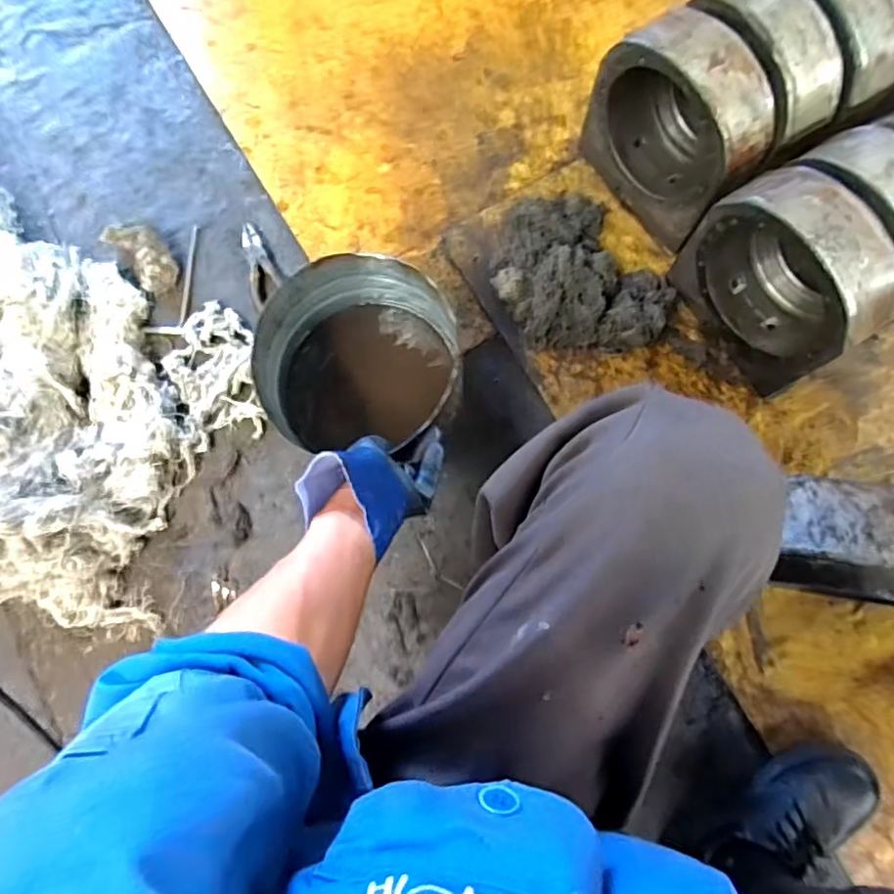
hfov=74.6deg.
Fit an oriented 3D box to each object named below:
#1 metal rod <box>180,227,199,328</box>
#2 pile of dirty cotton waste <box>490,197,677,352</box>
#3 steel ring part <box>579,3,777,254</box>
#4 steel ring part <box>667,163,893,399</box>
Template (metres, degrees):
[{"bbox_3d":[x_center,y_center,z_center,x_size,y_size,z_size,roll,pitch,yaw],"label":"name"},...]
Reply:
[{"bbox_3d":[-0.393,-0.262,0.893,0.011,0.004,0.161,1,78,1],"label":"metal rod"},{"bbox_3d":[0.185,-0.242,0.831,0.206,0.080,0.263,-38,80,-6],"label":"pile of dirty cotton waste"},{"bbox_3d":[0.303,-0.418,0.786,0.094,0.253,0.219,-37,80,-6],"label":"steel ring part"},{"bbox_3d":[0.423,-0.208,0.734,0.116,0.248,0.224,-32,79,-5],"label":"steel ring part"}]

